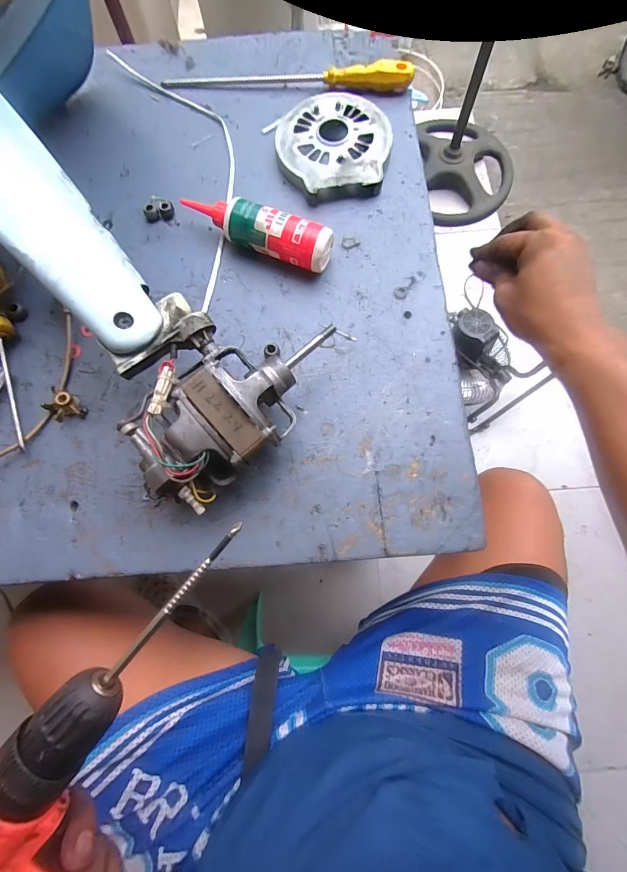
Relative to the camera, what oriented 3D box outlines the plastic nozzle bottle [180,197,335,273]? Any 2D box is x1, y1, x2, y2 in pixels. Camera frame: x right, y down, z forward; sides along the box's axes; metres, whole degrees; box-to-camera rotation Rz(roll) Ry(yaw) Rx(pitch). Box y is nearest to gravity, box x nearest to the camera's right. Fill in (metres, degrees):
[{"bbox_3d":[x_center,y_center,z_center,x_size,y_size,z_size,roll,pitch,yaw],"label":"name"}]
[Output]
[{"bbox_3d":[-0.058,-0.206,0.385,0.154,0.034,0.036,21,78,7],"label":"plastic nozzle bottle"}]

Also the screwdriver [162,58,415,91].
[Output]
[{"bbox_3d":[-0.030,-0.433,0.458,0.291,0.024,0.030,2,77,2],"label":"screwdriver"}]

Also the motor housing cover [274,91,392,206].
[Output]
[{"bbox_3d":[0.021,-0.320,0.429,0.122,0.025,0.127,-10,76,-1],"label":"motor housing cover"}]

